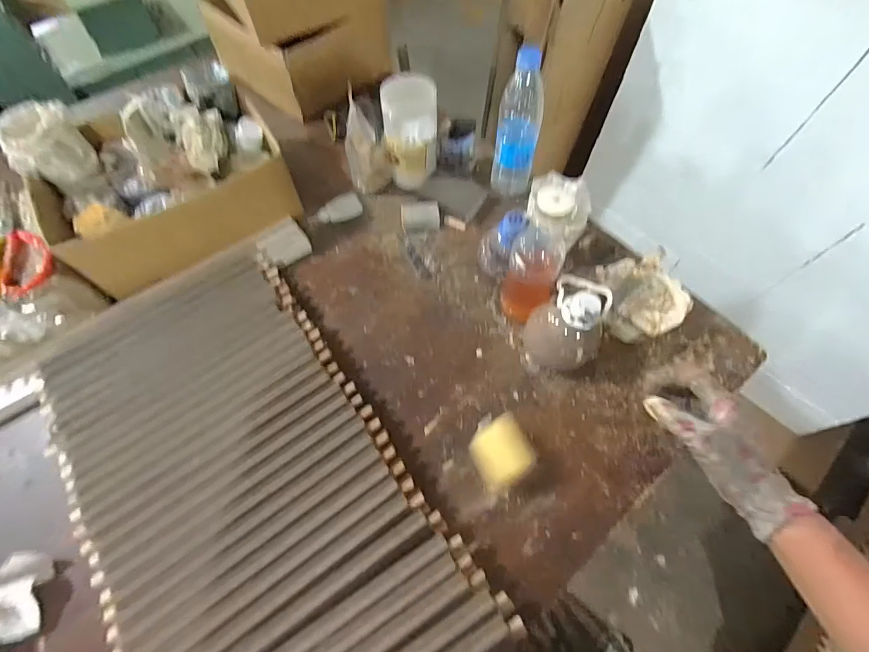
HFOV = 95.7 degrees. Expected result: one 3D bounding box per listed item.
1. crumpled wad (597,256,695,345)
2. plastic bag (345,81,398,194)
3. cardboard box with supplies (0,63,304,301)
[{"bbox_3d":[0.277,-0.032,0.541,0.089,0.067,0.110,-20,65,-7],"label":"crumpled wad"},{"bbox_3d":[-0.112,-0.295,0.643,0.072,0.154,0.050,-10,33,-2],"label":"plastic bag"},{"bbox_3d":[-0.398,-0.228,0.581,0.309,0.155,0.225,-31,67,-12],"label":"cardboard box with supplies"}]

